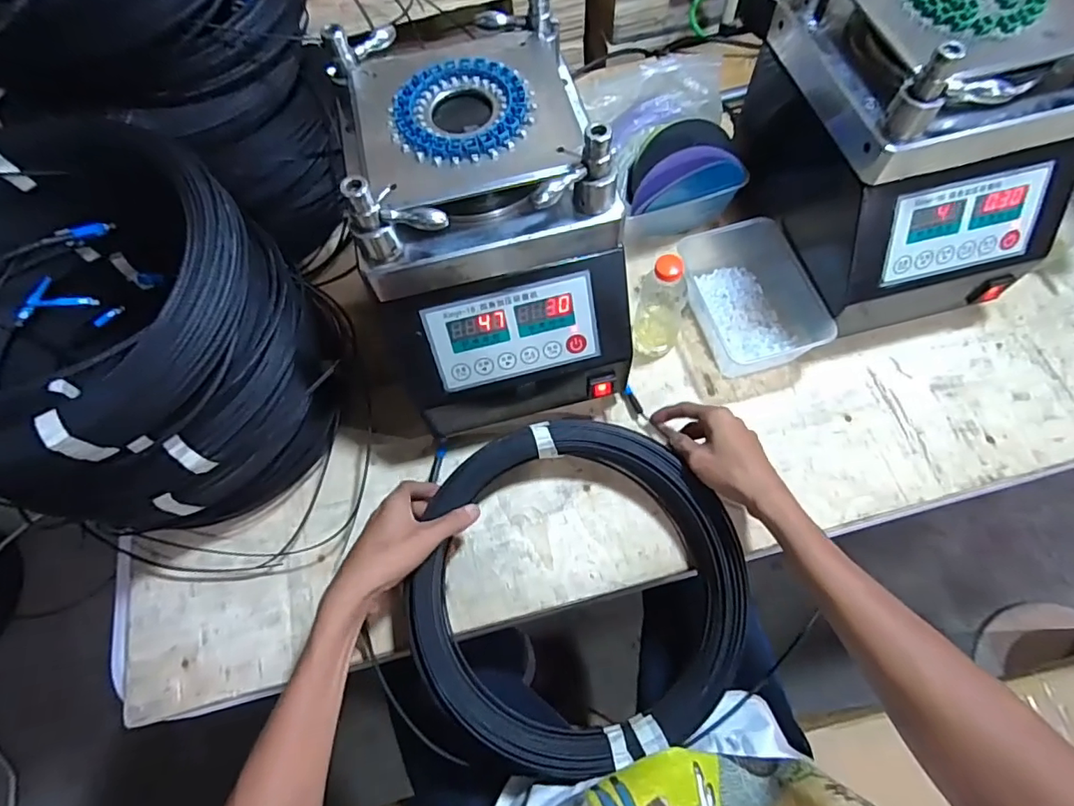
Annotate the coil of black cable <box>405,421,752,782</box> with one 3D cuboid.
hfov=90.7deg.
[{"bbox_3d":[0.036,0.169,0.495,0.313,0.044,0.298,-1,71,2],"label":"coil of black cable"}]

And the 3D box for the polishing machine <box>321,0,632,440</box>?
[{"bbox_3d":[-0.044,-0.161,0.514,0.210,0.249,0.289,-18,68,-4],"label":"polishing machine"}]

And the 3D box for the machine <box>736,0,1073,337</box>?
[{"bbox_3d":[0.371,-0.265,0.544,0.208,0.264,0.290,-15,67,-3],"label":"machine"}]

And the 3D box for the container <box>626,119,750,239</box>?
[{"bbox_3d":[0.167,-0.274,0.643,0.148,0.116,0.079,-15,67,-3],"label":"container"}]

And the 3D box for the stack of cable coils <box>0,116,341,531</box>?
[{"bbox_3d":[-0.373,-0.042,0.495,0.287,0.265,0.259,8,69,7],"label":"stack of cable coils"}]

